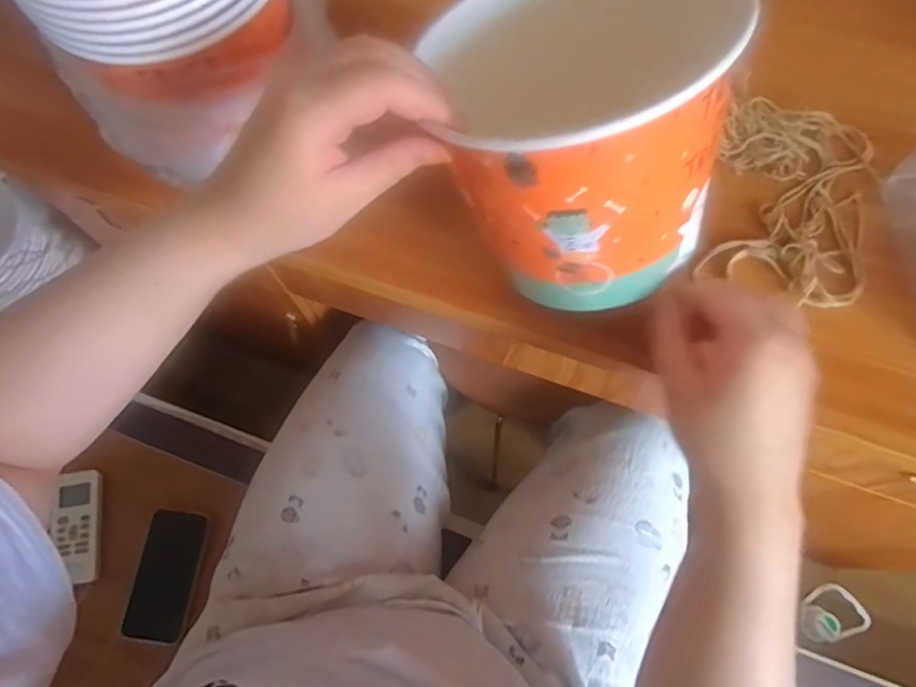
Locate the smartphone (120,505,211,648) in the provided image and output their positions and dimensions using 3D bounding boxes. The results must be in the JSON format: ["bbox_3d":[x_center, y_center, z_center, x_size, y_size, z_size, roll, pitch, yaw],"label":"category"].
[{"bbox_3d":[-0.352,0.280,0.695,0.072,0.011,0.145,6,70,5],"label":"smartphone"}]

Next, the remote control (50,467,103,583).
[{"bbox_3d":[-0.474,0.227,0.710,0.056,0.015,0.132,-7,71,-11],"label":"remote control"}]

